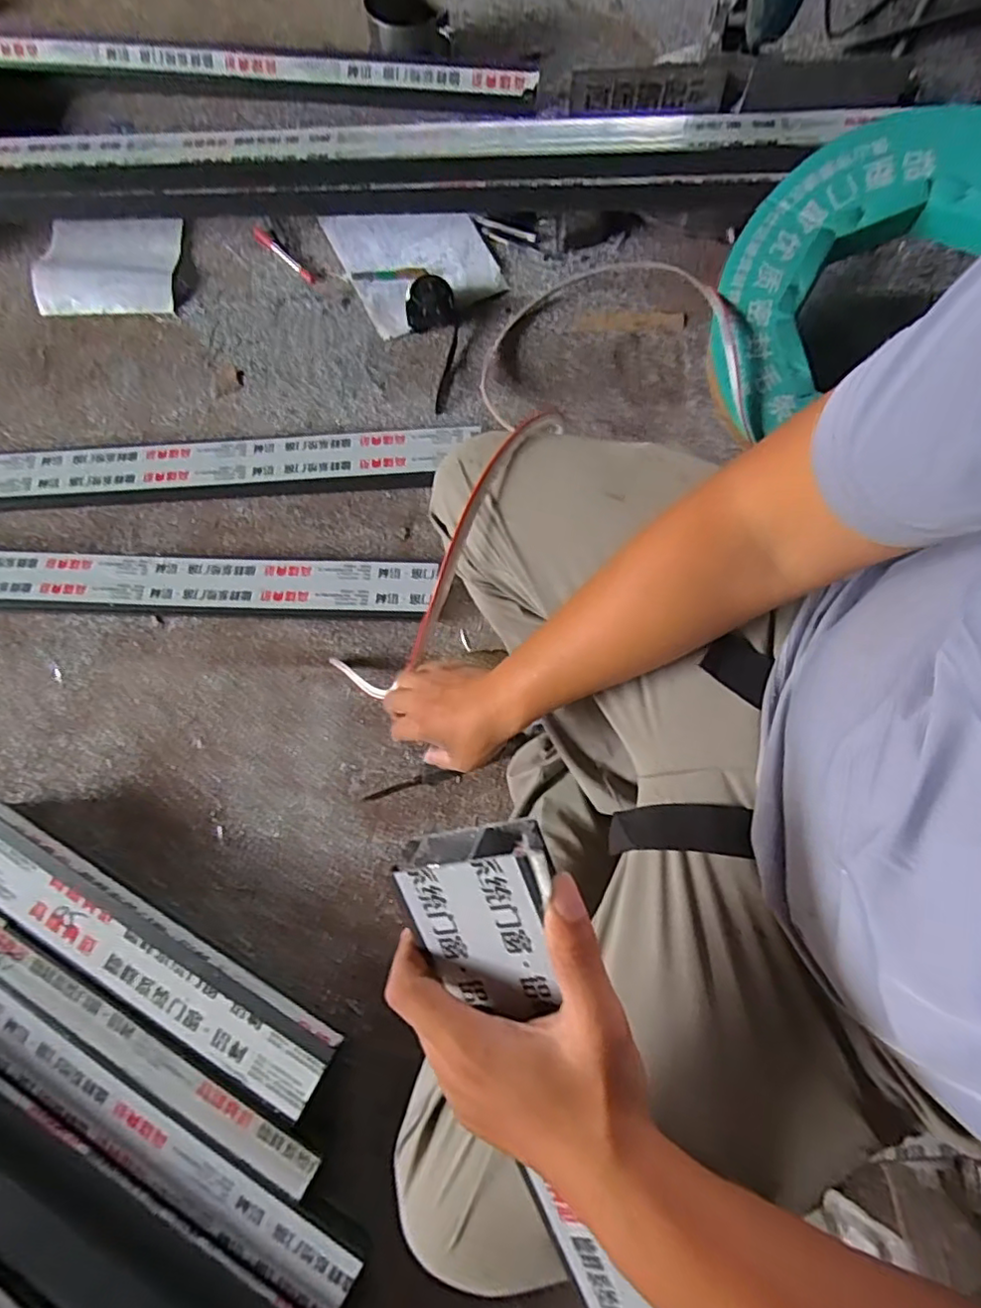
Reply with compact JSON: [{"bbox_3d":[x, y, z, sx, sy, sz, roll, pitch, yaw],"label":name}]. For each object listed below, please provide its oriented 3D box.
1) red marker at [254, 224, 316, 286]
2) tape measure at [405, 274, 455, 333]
[{"bbox_3d":[-0.314,-0.607,0.942,0.133,0.013,0.019,42,80,11],"label":"red marker"},{"bbox_3d":[-0.087,-0.510,0.901,0.067,0.040,0.067,0,75,1],"label":"tape measure"}]

